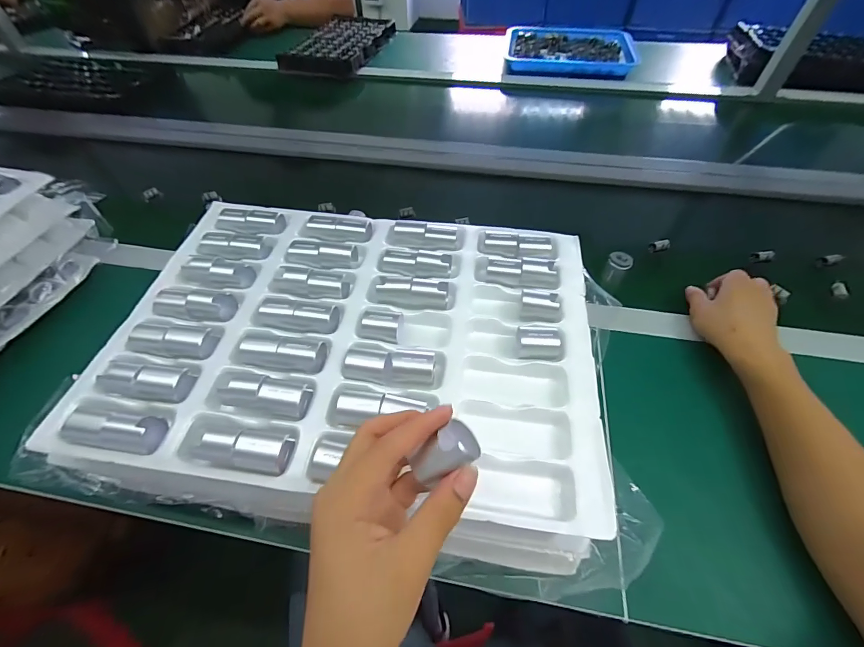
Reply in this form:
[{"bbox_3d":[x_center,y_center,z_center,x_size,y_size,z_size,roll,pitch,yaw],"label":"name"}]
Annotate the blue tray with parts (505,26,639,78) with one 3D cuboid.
[{"bbox_3d":[0.369,-0.746,1.018,0.330,0.040,0.271,10,54,8],"label":"blue tray with parts"}]

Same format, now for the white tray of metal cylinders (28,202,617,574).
[{"bbox_3d":[-0.076,0.016,0.372,0.452,0.055,0.326,7,54,6],"label":"white tray of metal cylinders"}]

